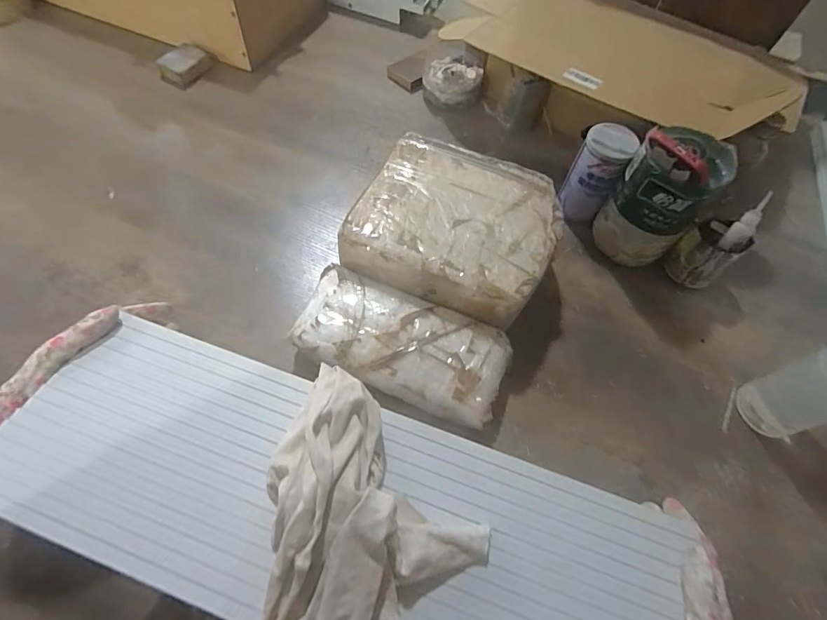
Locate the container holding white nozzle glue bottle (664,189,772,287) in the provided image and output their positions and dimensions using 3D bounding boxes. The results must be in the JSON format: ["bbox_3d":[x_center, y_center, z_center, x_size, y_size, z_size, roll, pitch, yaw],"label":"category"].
[{"bbox_3d":[0.380,-0.080,0.547,0.067,0.111,0.062,-30,67,-18],"label":"container holding white nozzle glue bottle"}]

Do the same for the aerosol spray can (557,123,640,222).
[{"bbox_3d":[0.242,-0.183,0.583,0.063,0.119,0.057,22,62,9],"label":"aerosol spray can"}]

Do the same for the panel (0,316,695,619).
[{"bbox_3d":[-0.068,0.161,0.349,0.546,0.010,0.193,16,61,5],"label":"panel"}]

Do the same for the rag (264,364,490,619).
[{"bbox_3d":[-0.058,0.157,0.310,0.176,0.073,0.163,42,66,17],"label":"rag"}]

